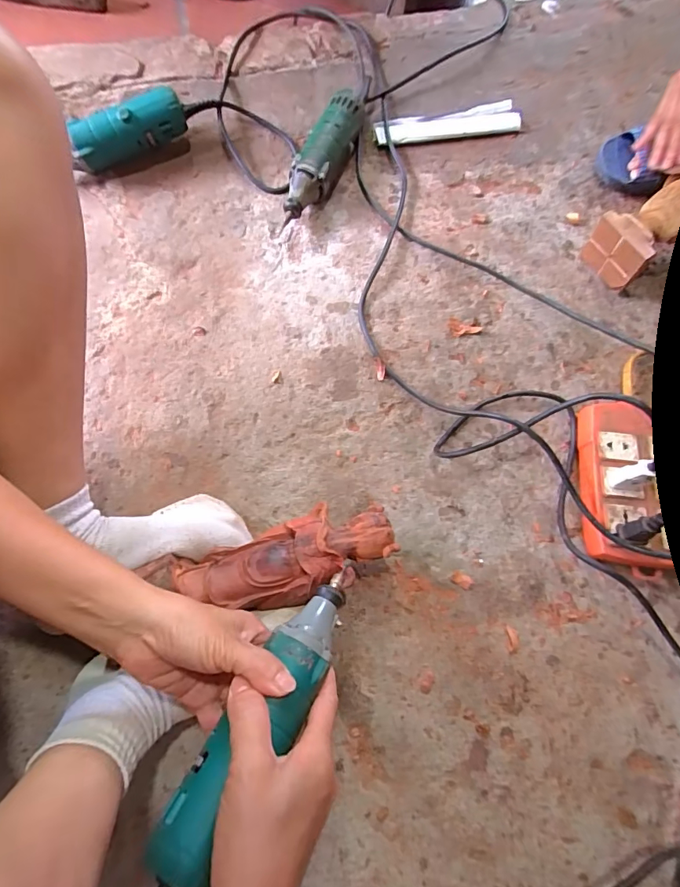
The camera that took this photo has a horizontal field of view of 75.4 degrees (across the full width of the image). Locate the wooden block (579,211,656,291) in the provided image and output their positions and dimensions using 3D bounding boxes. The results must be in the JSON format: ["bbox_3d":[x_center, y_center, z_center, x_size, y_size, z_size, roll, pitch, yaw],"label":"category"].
[{"bbox_3d":[0.330,-0.229,0.529,0.025,0.077,0.072,-33,75,-10],"label":"wooden block"}]

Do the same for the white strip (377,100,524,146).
[{"bbox_3d":[0.153,-0.454,0.627,0.205,0.012,0.044,-10,72,-3],"label":"white strip"}]

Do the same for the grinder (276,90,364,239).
[{"bbox_3d":[-0.022,-0.375,0.581,0.050,0.058,0.203,22,73,7],"label":"grinder"}]

